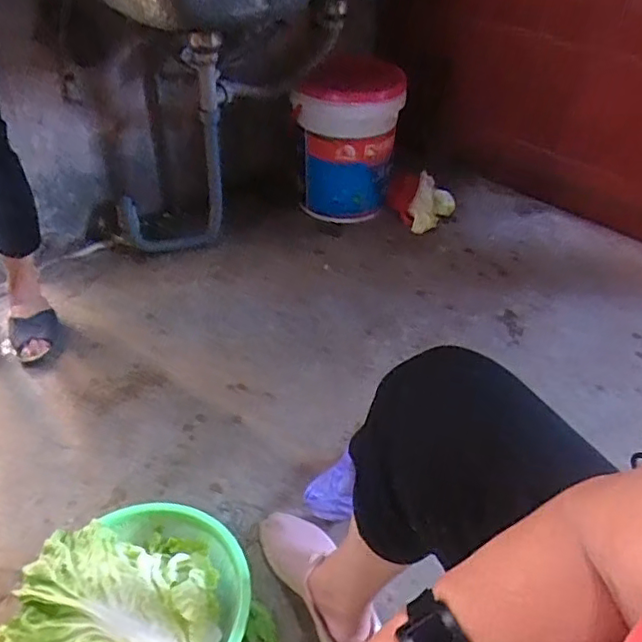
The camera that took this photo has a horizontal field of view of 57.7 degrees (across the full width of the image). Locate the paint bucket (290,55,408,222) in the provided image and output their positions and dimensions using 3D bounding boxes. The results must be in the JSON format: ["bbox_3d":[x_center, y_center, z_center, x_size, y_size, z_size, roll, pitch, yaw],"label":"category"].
[{"bbox_3d":[0.079,-0.502,1.653,0.278,0.412,0.265,8,40,8],"label":"paint bucket"}]

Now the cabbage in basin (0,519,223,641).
[{"bbox_3d":[-0.270,0.367,0.776,0.253,0.098,0.198,1,39,-2],"label":"cabbage in basin"}]

